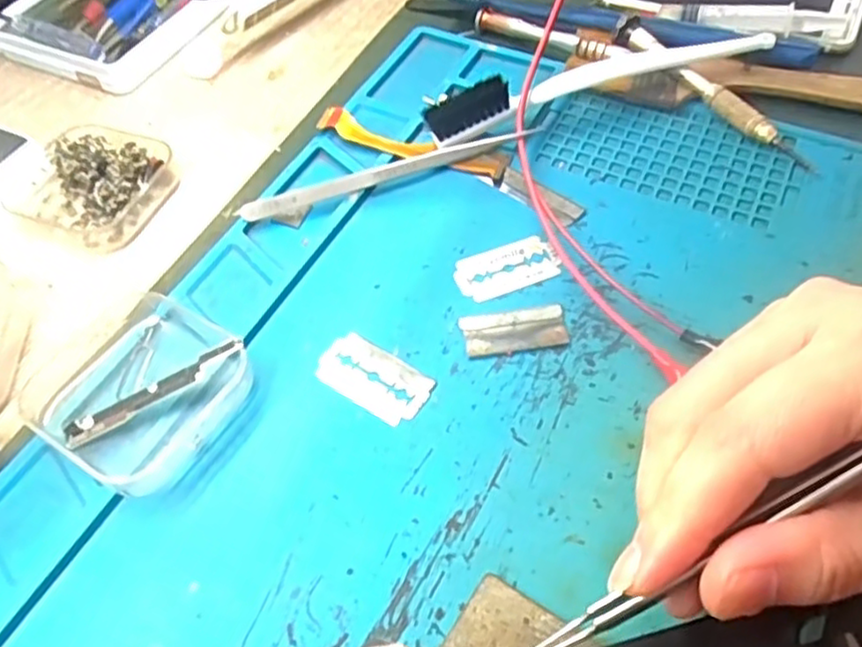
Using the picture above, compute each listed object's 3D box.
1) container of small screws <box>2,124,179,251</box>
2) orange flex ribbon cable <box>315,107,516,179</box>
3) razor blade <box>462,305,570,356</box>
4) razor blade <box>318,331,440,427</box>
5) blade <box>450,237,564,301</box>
[{"bbox_3d":[-0.155,-0.067,0.314,0.065,0.019,0.055,18,58,16],"label":"container of small screws"},{"bbox_3d":[-0.009,-0.083,0.315,0.089,0.011,0.016,18,58,16],"label":"orange flex ribbon cable"},{"bbox_3d":[0.031,0.002,0.258,0.038,0.004,0.019,-8,54,-2],"label":"razor blade"},{"bbox_3d":[-0.021,0.019,0.249,0.043,0.004,0.024,27,61,21],"label":"razor blade"},{"bbox_3d":[0.030,-0.023,0.276,0.040,0.004,0.023,-19,55,-10],"label":"blade"}]

